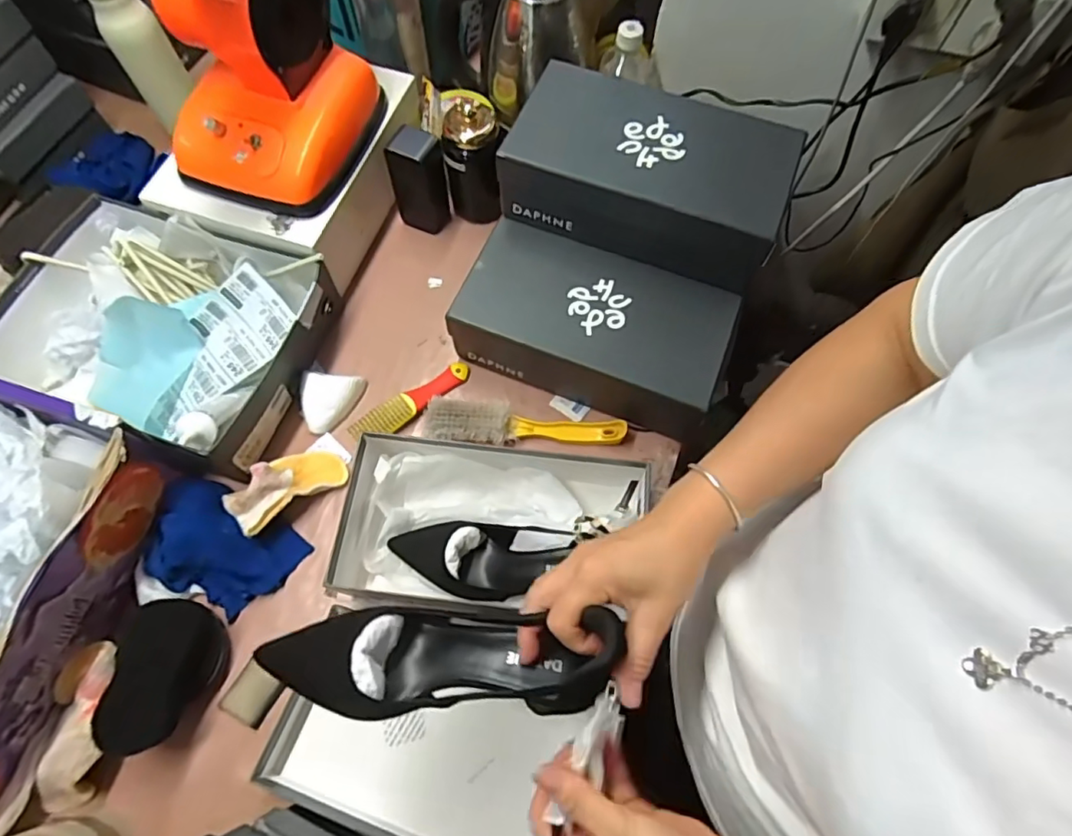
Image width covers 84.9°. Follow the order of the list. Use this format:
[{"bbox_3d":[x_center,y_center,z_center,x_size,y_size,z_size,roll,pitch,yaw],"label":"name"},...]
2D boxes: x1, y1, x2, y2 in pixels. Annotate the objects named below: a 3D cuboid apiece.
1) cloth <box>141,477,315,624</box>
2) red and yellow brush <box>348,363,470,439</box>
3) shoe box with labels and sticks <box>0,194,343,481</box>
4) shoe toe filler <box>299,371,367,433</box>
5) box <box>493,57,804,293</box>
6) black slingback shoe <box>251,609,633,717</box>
[{"bbox_3d":[-0.333,0.135,0.614,0.147,0.043,0.111,29,69,10],"label":"cloth"},{"bbox_3d":[-0.145,-0.018,0.695,0.153,0.026,0.030,-35,72,-15],"label":"red and yellow brush"},{"bbox_3d":[-0.437,-0.102,0.675,0.337,0.099,0.256,17,68,6],"label":"shoe box with labels and sticks"},{"bbox_3d":[-0.248,-0.027,0.690,0.055,0.033,0.081,28,69,10],"label":"shoe toe filler"},{"bbox_3d":[0.127,-0.269,0.662,0.294,0.104,0.178,25,69,9],"label":"box"},{"bbox_3d":[-0.063,0.164,0.394,0.230,0.075,0.064,-1,67,6],"label":"black slingback shoe"}]

